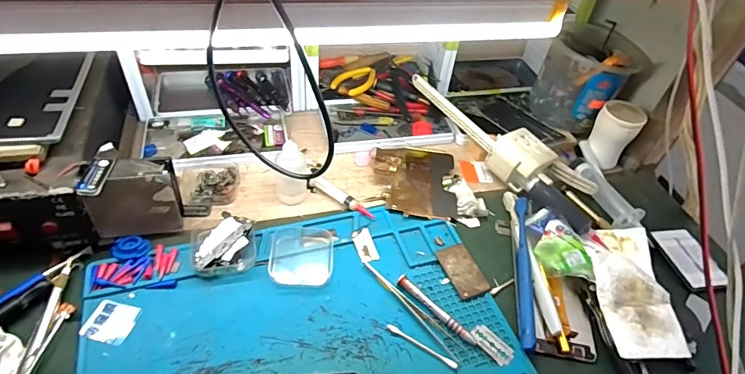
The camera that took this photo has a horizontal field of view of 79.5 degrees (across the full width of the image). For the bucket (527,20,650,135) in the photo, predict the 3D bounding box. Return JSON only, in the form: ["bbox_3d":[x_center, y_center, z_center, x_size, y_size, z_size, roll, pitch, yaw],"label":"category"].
[{"bbox_3d":[0.303,-0.156,0.644,0.114,0.115,0.107,4,46,-4],"label":"bucket"}]

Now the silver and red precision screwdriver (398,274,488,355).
[{"bbox_3d":[0.068,0.122,0.436,0.104,0.012,0.013,35,51,24],"label":"silver and red precision screwdriver"}]

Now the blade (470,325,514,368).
[{"bbox_3d":[0.114,0.149,0.425,0.041,0.004,0.025,34,45,21],"label":"blade"}]

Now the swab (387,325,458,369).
[{"bbox_3d":[0.045,0.147,0.414,0.071,0.004,0.006,26,48,17],"label":"swab"}]

